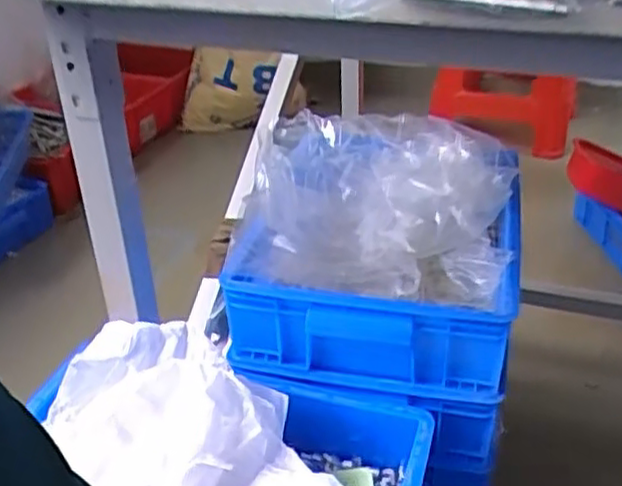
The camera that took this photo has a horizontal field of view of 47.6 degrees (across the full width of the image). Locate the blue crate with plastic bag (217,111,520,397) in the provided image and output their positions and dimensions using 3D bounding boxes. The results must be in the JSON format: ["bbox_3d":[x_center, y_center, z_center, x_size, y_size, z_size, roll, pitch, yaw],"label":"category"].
[{"bbox_3d":[0.089,-0.011,0.865,0.312,0.166,0.375,6,33,13],"label":"blue crate with plastic bag"}]

